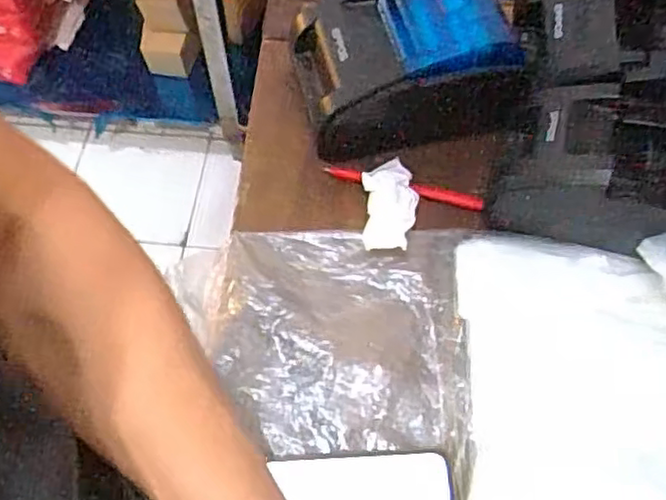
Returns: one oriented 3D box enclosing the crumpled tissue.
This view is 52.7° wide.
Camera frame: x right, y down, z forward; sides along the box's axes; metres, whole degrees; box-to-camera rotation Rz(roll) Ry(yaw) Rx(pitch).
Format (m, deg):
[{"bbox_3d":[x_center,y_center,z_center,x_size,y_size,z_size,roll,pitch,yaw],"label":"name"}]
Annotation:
[{"bbox_3d":[0.047,-0.037,0.567,0.044,0.023,0.079,0,61,1],"label":"crumpled tissue"}]

